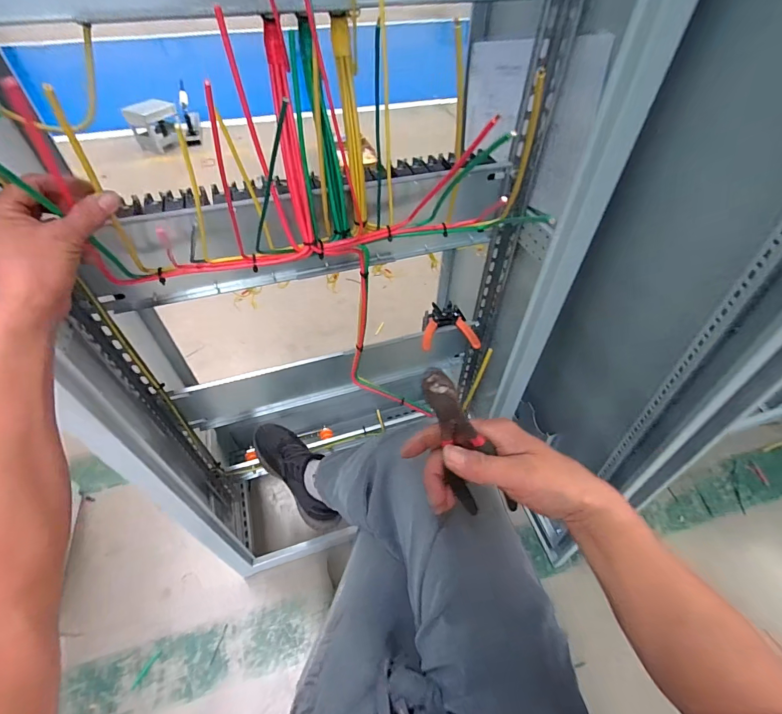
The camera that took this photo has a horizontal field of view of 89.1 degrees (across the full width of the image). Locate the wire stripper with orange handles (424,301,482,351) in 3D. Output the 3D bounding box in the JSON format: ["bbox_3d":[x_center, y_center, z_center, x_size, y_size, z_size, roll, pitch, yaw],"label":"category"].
[{"bbox_3d":[0.114,-0.062,0.828,0.113,0.051,0.143,-3,50,-3],"label":"wire stripper with orange handles"}]

